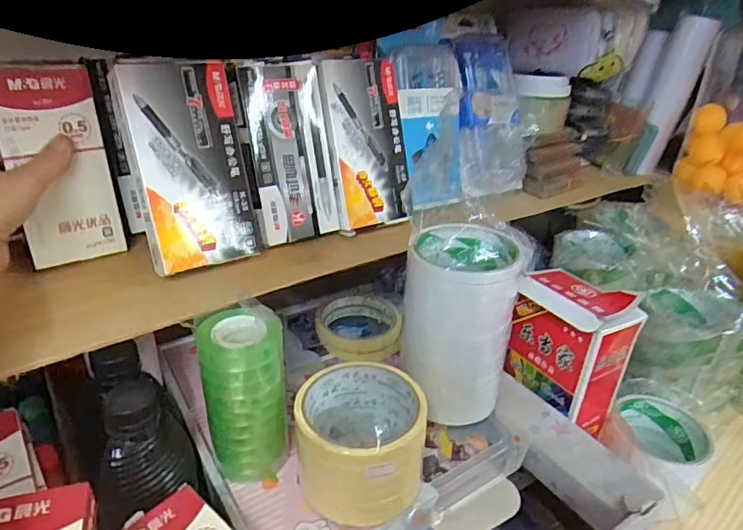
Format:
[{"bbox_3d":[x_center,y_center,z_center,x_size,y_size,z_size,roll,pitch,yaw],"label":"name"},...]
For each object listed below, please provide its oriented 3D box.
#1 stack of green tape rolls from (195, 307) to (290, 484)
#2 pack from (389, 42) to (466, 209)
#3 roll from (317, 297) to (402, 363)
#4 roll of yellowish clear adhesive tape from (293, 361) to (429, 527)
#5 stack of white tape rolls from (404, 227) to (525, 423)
[{"bbox_3d":[-0.088,0.093,0.355,0.054,0.118,0.042,-6,31,-17],"label":"stack of green tape rolls"},{"bbox_3d":[0.061,-0.144,0.518,0.079,0.160,0.027,-6,5,-18],"label":"pack"},{"bbox_3d":[-0.013,0.061,0.512,0.083,0.029,0.092,5,29,2],"label":"roll"},{"bbox_3d":[-0.007,0.124,0.360,0.086,0.067,0.087,3,29,-2],"label":"roll of yellowish clear adhesive tape"},{"bbox_3d":[0.071,0.047,0.418,0.086,0.136,0.087,13,30,15],"label":"stack of white tape rolls"}]

